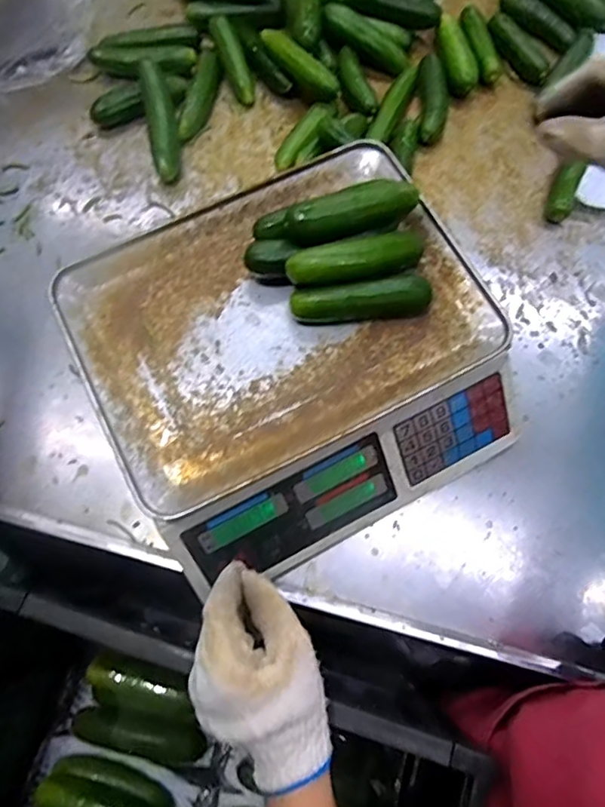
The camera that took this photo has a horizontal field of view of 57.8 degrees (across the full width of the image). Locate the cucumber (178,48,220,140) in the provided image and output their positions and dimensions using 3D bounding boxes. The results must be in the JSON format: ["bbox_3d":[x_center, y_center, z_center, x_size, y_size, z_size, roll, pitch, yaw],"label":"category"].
[{"bbox_3d":[-0.126,-0.382,0.679,0.030,0.025,0.121,12,71,4],"label":"cucumber"}]

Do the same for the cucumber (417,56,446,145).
[{"bbox_3d":[0.157,-0.368,0.664,0.033,0.036,0.115,2,71,0],"label":"cucumber"}]

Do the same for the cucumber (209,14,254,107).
[{"bbox_3d":[-0.088,-0.429,0.679,0.027,0.025,0.125,-20,87,-7],"label":"cucumber"}]

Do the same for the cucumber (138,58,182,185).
[{"bbox_3d":[-0.165,-0.330,0.640,0.033,0.024,0.142,-12,89,-4],"label":"cucumber"}]

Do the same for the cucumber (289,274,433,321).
[{"bbox_3d":[0.049,-0.084,0.456,0.114,0.033,0.025,-9,71,-3],"label":"cucumber"}]

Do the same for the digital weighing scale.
[{"bbox_3d":[-0.007,-0.034,0.506,0.326,0.125,0.305,-28,73,-10],"label":"digital weighing scale"}]

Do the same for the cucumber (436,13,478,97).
[{"bbox_3d":[0.187,-0.430,0.683,0.033,0.035,0.102,-6,71,-3],"label":"cucumber"}]

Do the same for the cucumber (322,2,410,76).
[{"bbox_3d":[0.080,-0.456,0.685,0.119,0.027,0.034,31,72,-10],"label":"cucumber"}]

